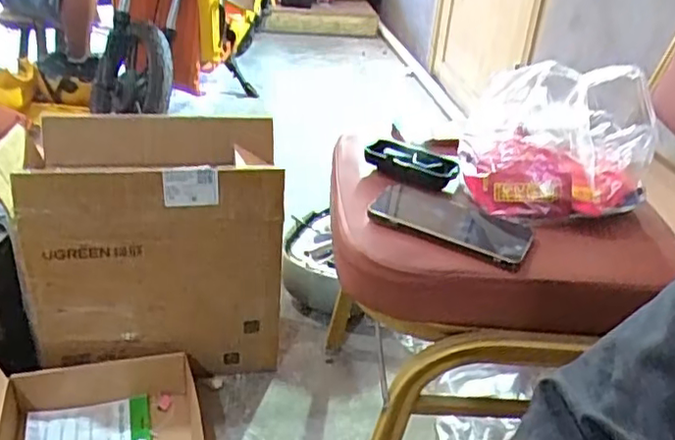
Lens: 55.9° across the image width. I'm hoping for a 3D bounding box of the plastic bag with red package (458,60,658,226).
[{"bbox_3d":[0.250,-0.090,0.720,0.199,0.141,0.158,10,30,9],"label":"plastic bag with red package"}]

